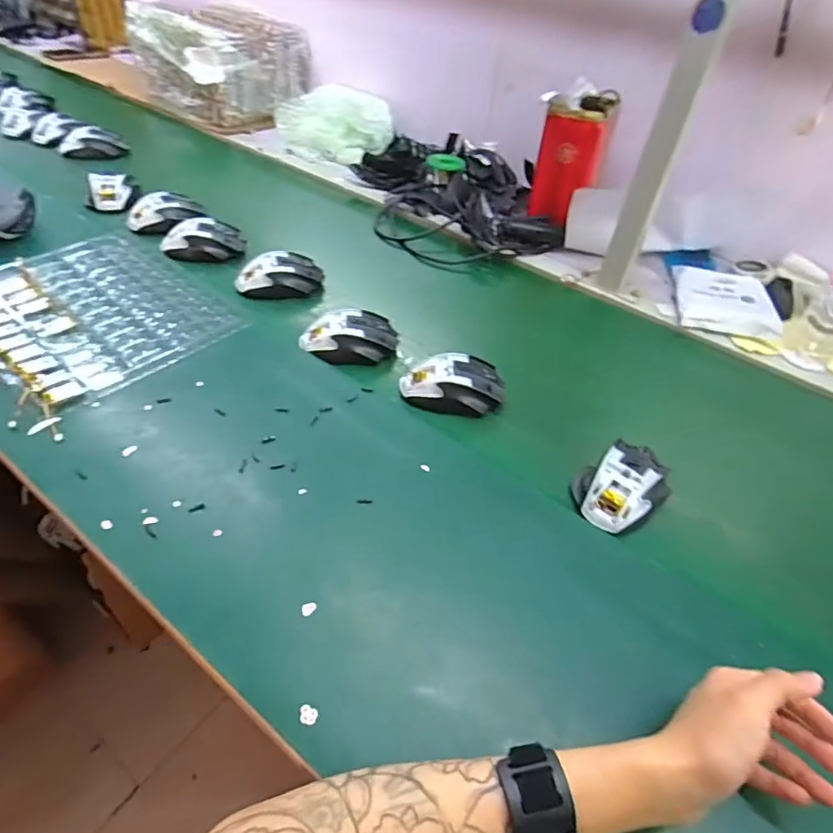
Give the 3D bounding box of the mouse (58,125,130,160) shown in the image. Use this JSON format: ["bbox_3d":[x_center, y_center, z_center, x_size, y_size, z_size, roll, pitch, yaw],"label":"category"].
[{"bbox_3d":[-0.625,-0.525,1.025,0.121,0.043,0.064,-16,49,-22],"label":"mouse"}]

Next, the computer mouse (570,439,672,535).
[{"bbox_3d":[0.204,0.064,0.522,0.109,0.035,0.076,-31,56,-32],"label":"computer mouse"}]

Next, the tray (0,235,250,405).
[{"bbox_3d":[-0.406,-0.137,0.659,0.312,0.019,0.229,32,50,23],"label":"tray"}]

